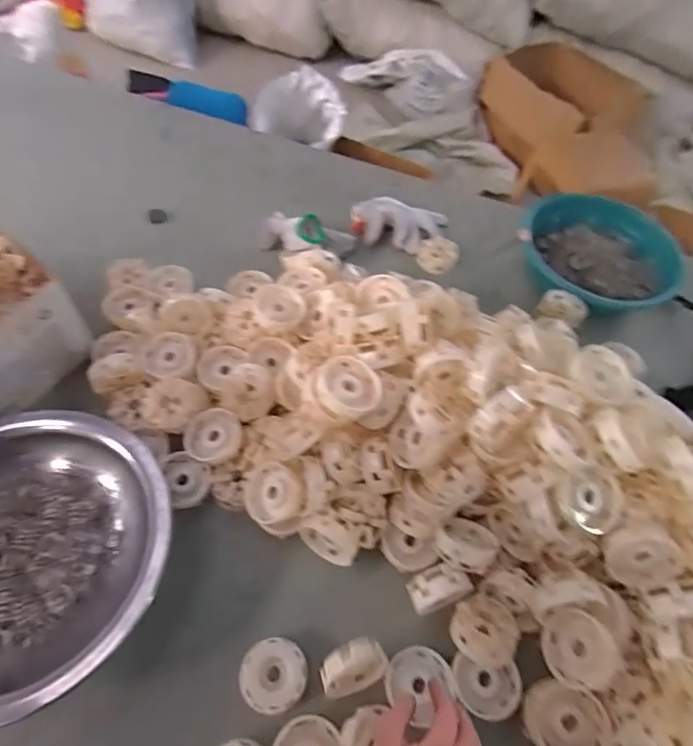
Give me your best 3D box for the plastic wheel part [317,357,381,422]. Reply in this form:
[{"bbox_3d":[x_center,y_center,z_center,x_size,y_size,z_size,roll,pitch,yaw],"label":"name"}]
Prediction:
[{"bbox_3d":[0.003,0.013,0.531,0.067,0.025,0.074,5,57,-1],"label":"plastic wheel part"}]

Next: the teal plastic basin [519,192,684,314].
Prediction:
[{"bbox_3d":[0.418,-0.199,0.823,0.225,0.073,0.236,2,57,-3],"label":"teal plastic basin"}]

